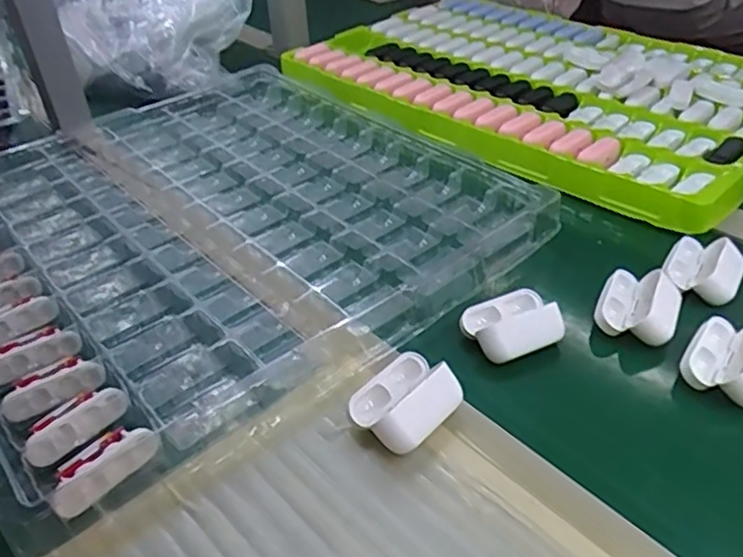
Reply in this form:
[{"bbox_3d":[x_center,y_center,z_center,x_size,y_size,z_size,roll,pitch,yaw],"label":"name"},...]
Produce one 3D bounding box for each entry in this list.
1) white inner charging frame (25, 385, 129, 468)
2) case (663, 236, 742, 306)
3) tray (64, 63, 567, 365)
[{"bbox_3d":[-0.182,0.090,0.387,0.019,0.017,0.062,23,47,30],"label":"white inner charging frame"},{"bbox_3d":[0.261,-0.011,0.491,0.053,0.024,0.059,20,45,27],"label":"case"},{"bbox_3d":[-0.086,-0.105,0.630,0.246,0.035,0.486,-30,45,-27],"label":"tray"}]

